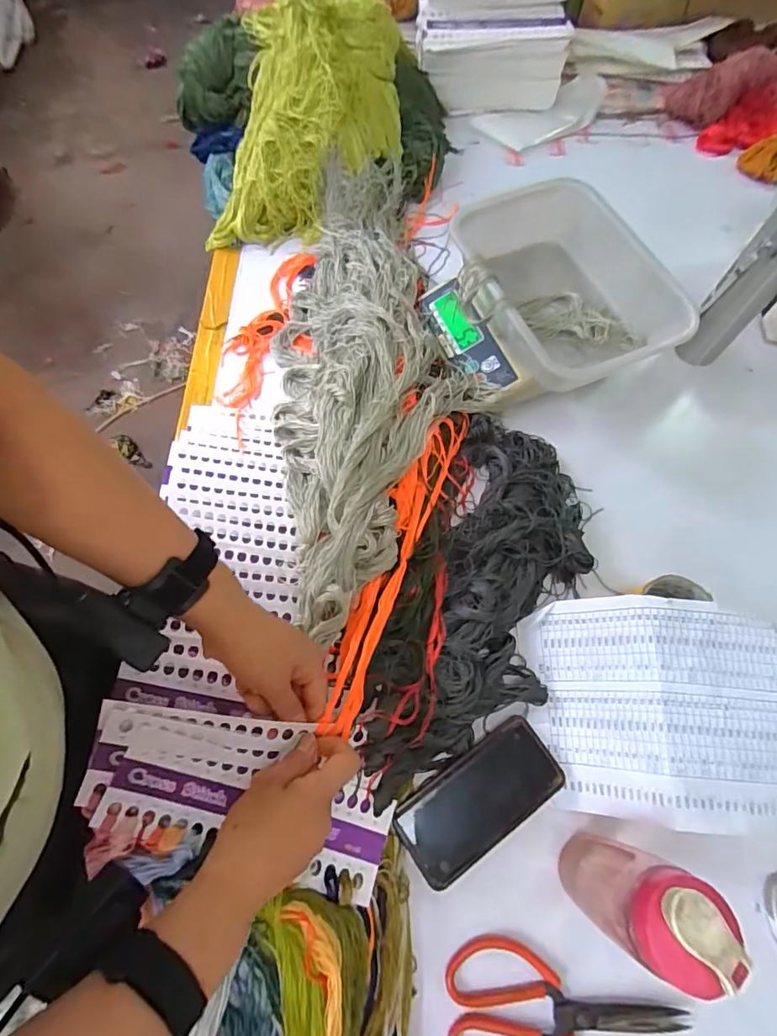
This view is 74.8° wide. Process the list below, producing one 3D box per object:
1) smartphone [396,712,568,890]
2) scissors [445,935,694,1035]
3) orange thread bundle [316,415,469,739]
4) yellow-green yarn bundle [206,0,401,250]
[{"bbox_3d":[0.091,0.277,0.501,0.164,0.018,0.078,-32,72,-15],"label":"smartphone"},{"bbox_3d":[0.155,0.432,0.445,0.202,0.012,0.100,2,67,-2],"label":"scissors"},{"bbox_3d":[0.009,0.035,0.555,0.048,0.035,0.385,20,62,6],"label":"orange thread bundle"},{"bbox_3d":[-0.130,-0.616,0.767,0.271,0.108,0.455,23,89,8],"label":"yellow-green yarn bundle"}]

